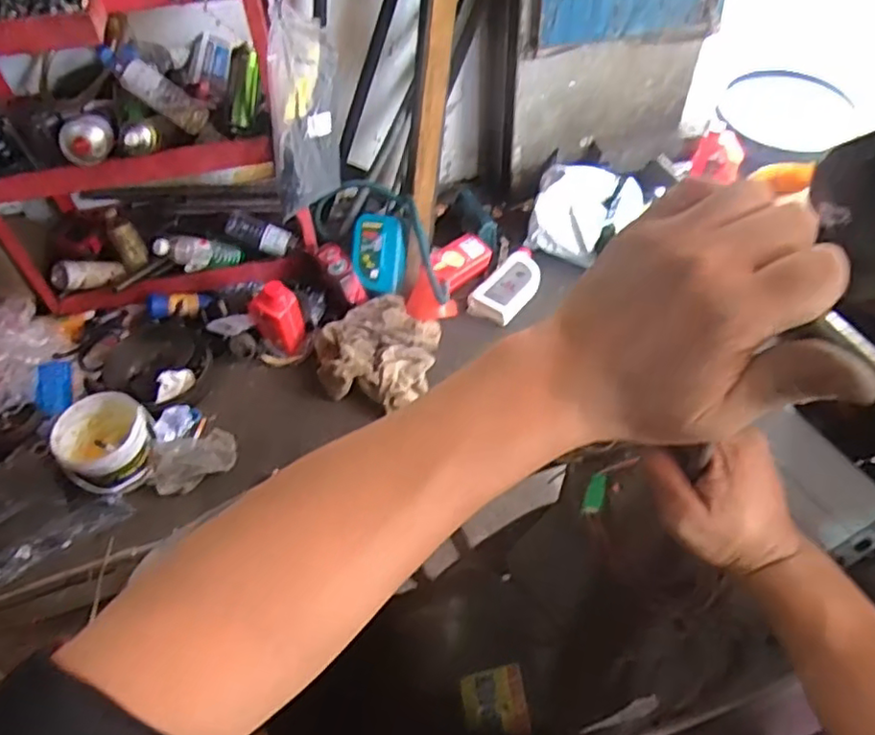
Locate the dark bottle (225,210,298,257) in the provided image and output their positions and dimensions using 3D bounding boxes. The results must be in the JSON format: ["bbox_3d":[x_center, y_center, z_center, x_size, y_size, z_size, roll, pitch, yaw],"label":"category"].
[{"bbox_3d":[-0.433,-0.327,1.547,0.169,0.060,0.063,20,53,-3],"label":"dark bottle"}]

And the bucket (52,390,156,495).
[{"bbox_3d":[-0.663,0.149,1.251,0.164,0.120,0.175,-2,51,2],"label":"bucket"}]

